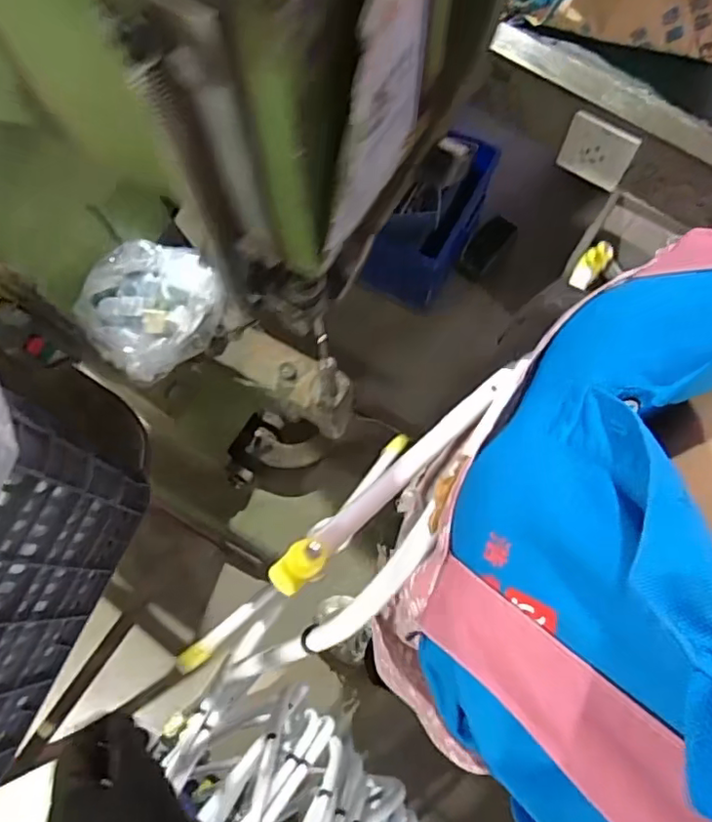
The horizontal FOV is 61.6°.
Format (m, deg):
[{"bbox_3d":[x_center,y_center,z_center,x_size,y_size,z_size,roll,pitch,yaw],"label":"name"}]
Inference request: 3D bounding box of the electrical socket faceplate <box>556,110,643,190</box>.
[{"bbox_3d":[0.311,-0.335,0.771,0.089,0.093,0.013,33,76,10],"label":"electrical socket faceplate"}]

